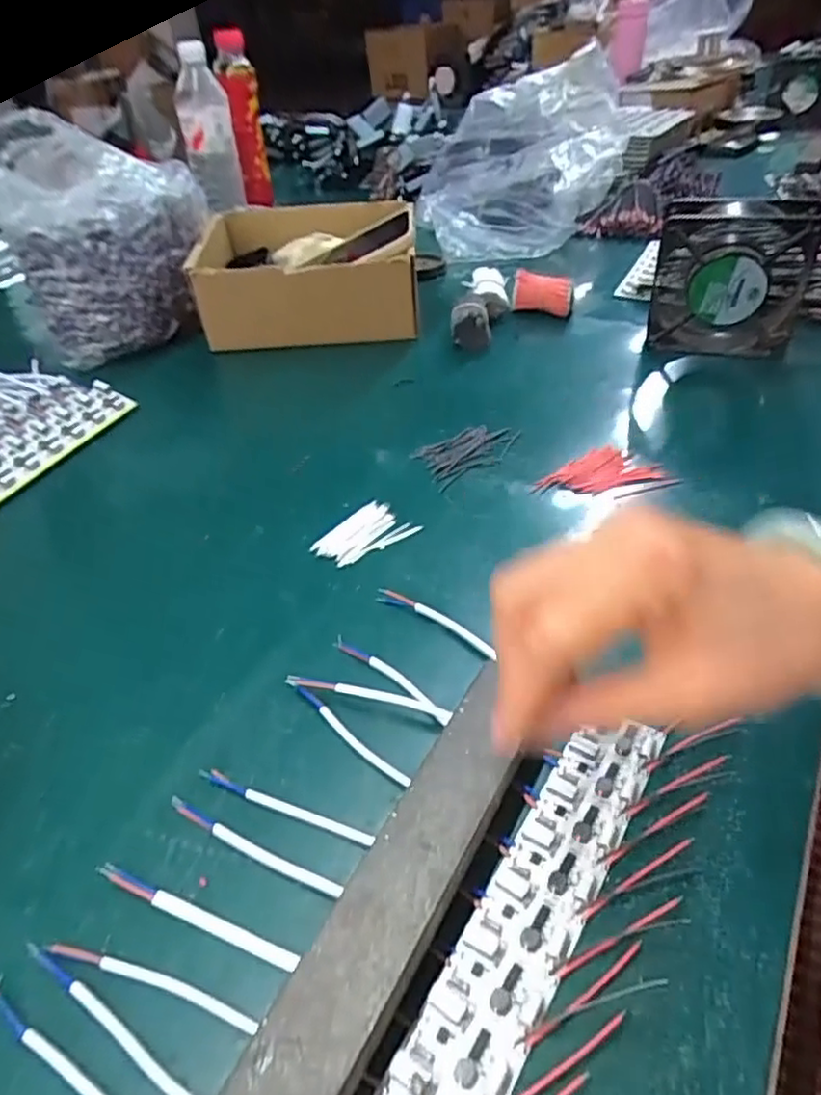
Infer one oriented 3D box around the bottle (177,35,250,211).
[{"bbox_3d":[-0.256,-0.524,0.846,0.066,0.180,0.071,-14,63,-10],"label":"bottle"}]

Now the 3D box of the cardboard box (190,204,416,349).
[{"bbox_3d":[-0.104,-0.287,0.707,0.213,0.096,0.183,-5,40,0],"label":"cardboard box"}]

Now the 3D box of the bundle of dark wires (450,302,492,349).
[{"bbox_3d":[0.058,-0.217,0.652,0.037,0.039,0.039,-5,40,1],"label":"bundle of dark wires"}]

